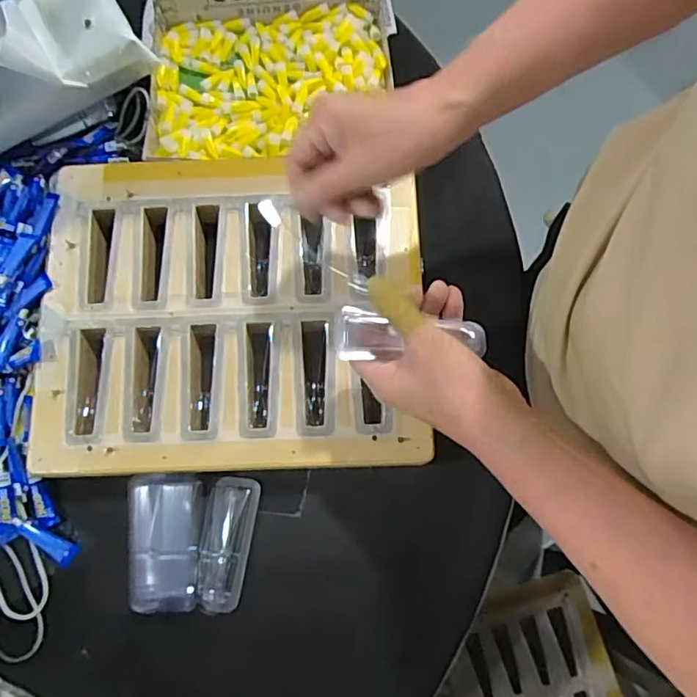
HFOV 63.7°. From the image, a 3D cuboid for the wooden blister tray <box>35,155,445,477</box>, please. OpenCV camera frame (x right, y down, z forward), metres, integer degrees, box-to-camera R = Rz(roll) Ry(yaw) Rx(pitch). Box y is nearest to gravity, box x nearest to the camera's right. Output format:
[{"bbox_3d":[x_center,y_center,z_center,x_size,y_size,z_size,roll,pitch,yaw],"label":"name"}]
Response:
[{"bbox_3d":[-0.103,-0.036,0.523,0.342,0.041,0.298,-2,75,-1],"label":"wooden blister tray"}]

